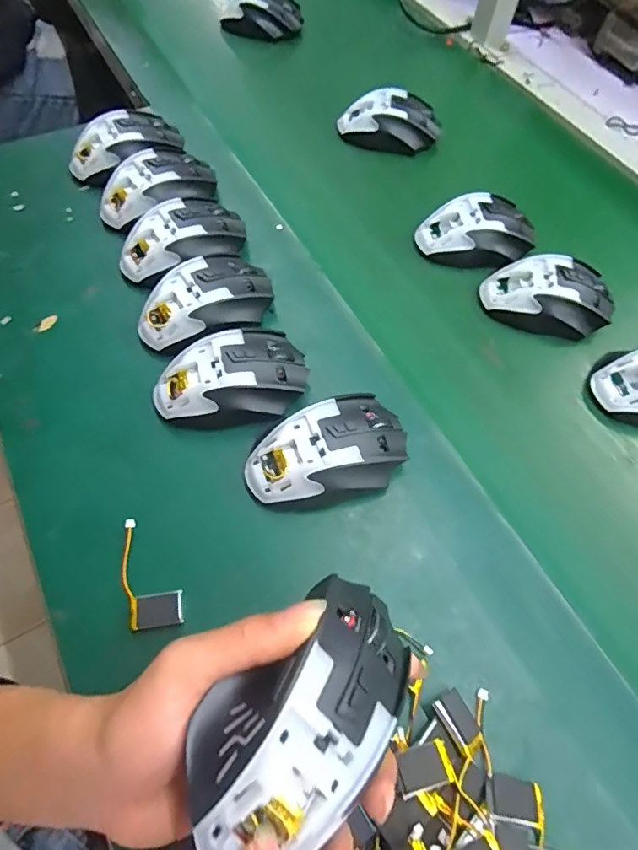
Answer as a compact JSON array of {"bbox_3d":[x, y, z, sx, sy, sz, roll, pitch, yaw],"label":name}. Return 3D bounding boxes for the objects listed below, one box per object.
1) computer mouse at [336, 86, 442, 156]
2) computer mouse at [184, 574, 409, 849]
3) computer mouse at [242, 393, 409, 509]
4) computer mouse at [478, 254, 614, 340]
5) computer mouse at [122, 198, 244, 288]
[{"bbox_3d":[0.081,-0.347,0.562,0.114,0.042,0.065,-4,61,-5],"label":"computer mouse"},{"bbox_3d":[-0.005,0.118,0.197,0.062,0.041,0.107,42,68,17],"label":"computer mouse"},{"bbox_3d":[0.005,0.019,0.350,0.118,0.039,0.077,-22,66,-14],"label":"computer mouse"},{"bbox_3d":[0.207,-0.118,0.440,0.110,0.035,0.061,4,60,0],"label":"computer mouse"},{"bbox_3d":[-0.124,-0.167,0.444,0.117,0.037,0.077,-19,65,-13],"label":"computer mouse"}]

